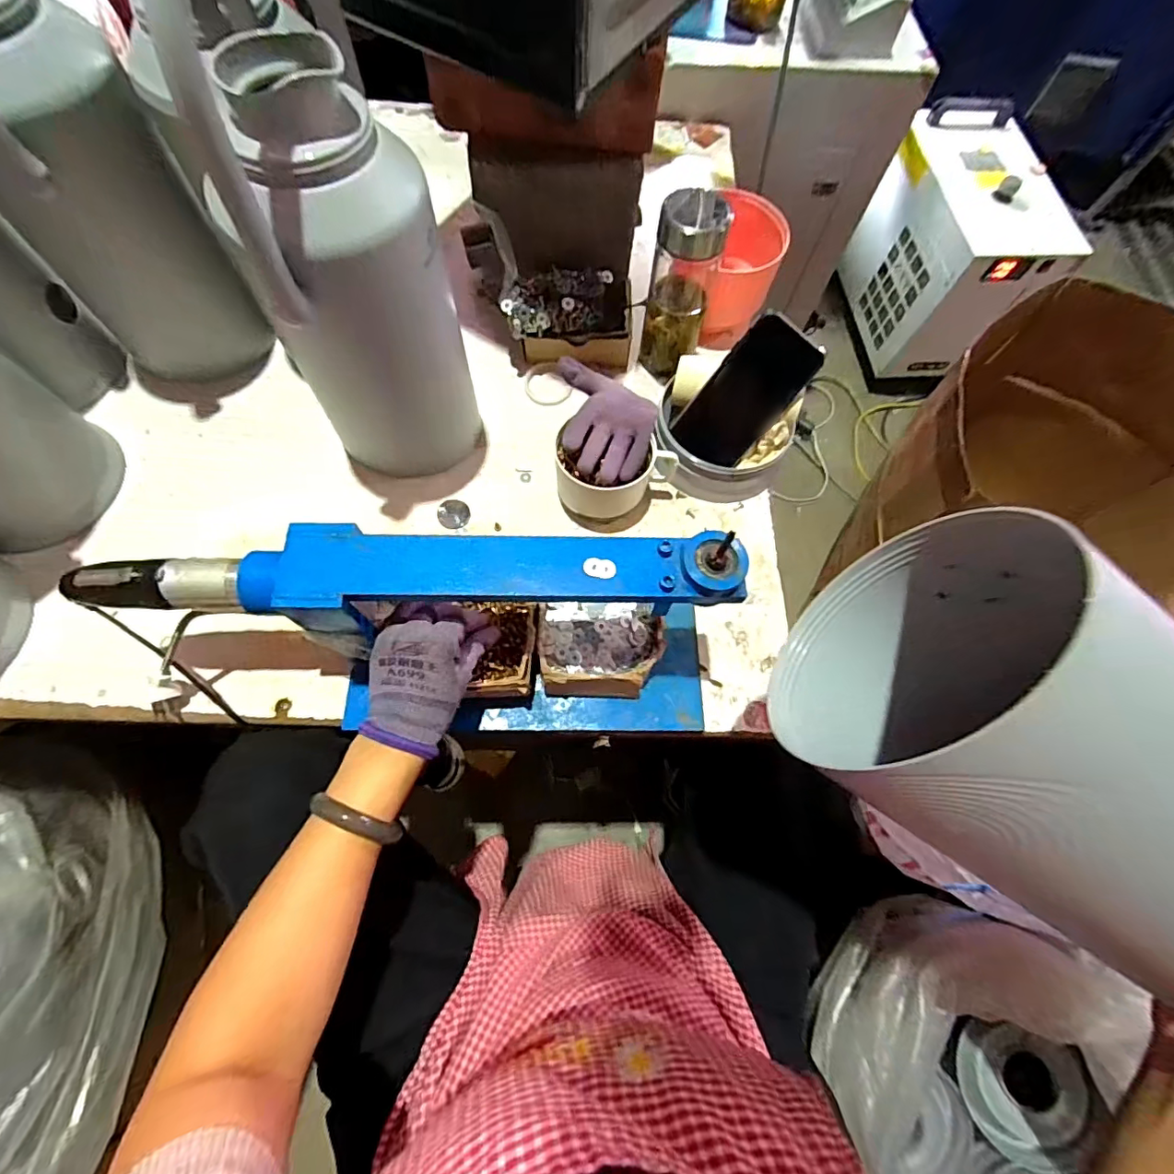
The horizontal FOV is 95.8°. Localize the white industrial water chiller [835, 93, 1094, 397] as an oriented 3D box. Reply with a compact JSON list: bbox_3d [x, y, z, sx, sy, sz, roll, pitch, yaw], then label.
[{"bbox_3d":[0.939,-0.865,1.421,0.285,0.425,0.503,-7,70,-5],"label":"white industrial water chiller"}]

